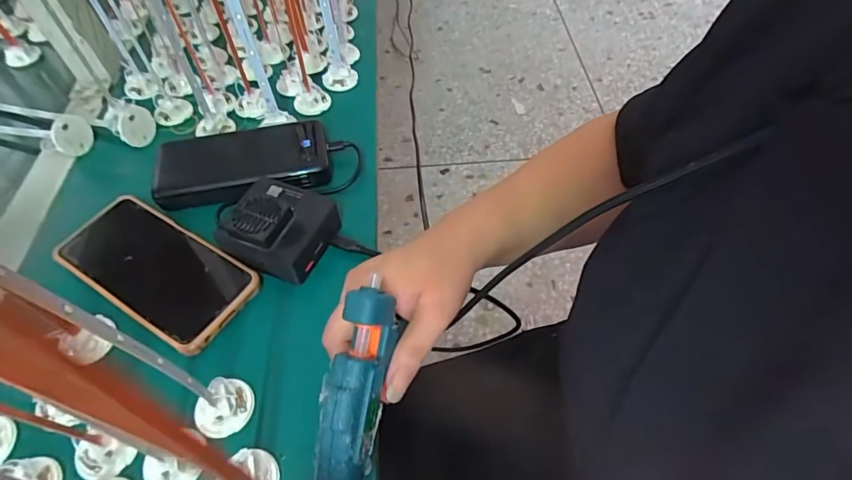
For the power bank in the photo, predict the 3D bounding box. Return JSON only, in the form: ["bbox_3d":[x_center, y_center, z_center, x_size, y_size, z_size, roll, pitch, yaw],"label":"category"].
[{"bbox_3d":[-0.172,-0.075,0.450,0.156,0.020,0.077,-13,55,-6],"label":"power bank"}]

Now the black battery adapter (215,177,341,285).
[{"bbox_3d":[-0.123,-0.016,0.393,0.086,0.036,0.075,22,58,17],"label":"black battery adapter"}]

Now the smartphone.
[{"bbox_3d":[-0.218,0.022,0.387,0.161,0.018,0.079,26,60,19],"label":"smartphone"}]

